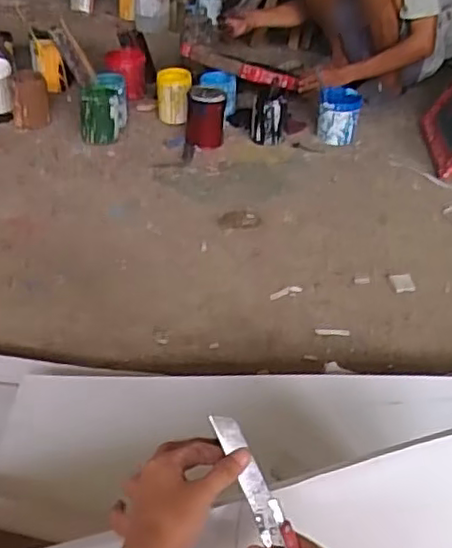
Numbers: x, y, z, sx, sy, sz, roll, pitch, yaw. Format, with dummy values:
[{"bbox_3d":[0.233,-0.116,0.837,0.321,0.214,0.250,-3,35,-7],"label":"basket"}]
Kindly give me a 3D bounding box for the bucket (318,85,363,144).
[{"bbox_3d":[0.312,-0.436,1.775,0.113,0.119,0.112,8,38,7],"label":"bucket"}]

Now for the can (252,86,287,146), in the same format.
[{"bbox_3d":[0.119,-0.429,1.753,0.095,0.130,0.089,5,38,4],"label":"can"}]

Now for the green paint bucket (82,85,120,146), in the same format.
[{"bbox_3d":[-0.341,-0.432,1.733,0.103,0.126,0.103,-4,39,-9],"label":"green paint bucket"}]

